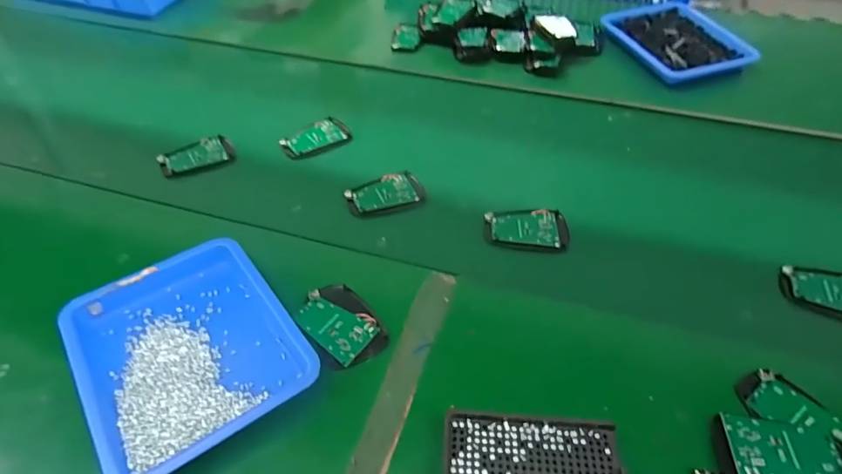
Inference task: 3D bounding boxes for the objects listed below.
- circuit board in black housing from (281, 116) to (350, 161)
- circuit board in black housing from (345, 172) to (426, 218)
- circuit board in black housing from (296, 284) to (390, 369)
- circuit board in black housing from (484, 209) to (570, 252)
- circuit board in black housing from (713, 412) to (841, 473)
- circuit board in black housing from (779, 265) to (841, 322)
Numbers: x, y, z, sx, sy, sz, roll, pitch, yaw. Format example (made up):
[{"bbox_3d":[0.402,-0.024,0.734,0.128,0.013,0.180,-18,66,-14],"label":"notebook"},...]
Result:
[{"bbox_3d":[-0.151,-0.140,0.702,0.094,0.013,0.057,-26,52,-21],"label":"circuit board in black housing"},{"bbox_3d":[-0.045,-0.055,0.623,0.095,0.007,0.064,-18,50,-14],"label":"circuit board in black housing"},{"bbox_3d":[-0.079,0.084,0.484,0.065,0.012,0.092,-30,54,-24],"label":"circuit board in black housing"},{"bbox_3d":[0.124,-0.011,0.579,0.095,0.008,0.059,5,48,6],"label":"circuit board in black housing"},{"bbox_3d":[0.281,0.172,0.383,0.087,0.015,0.059,6,48,7],"label":"circuit board in black housing"},{"bbox_3d":[0.428,0.059,0.509,0.095,0.016,0.054,14,49,13],"label":"circuit board in black housing"}]

